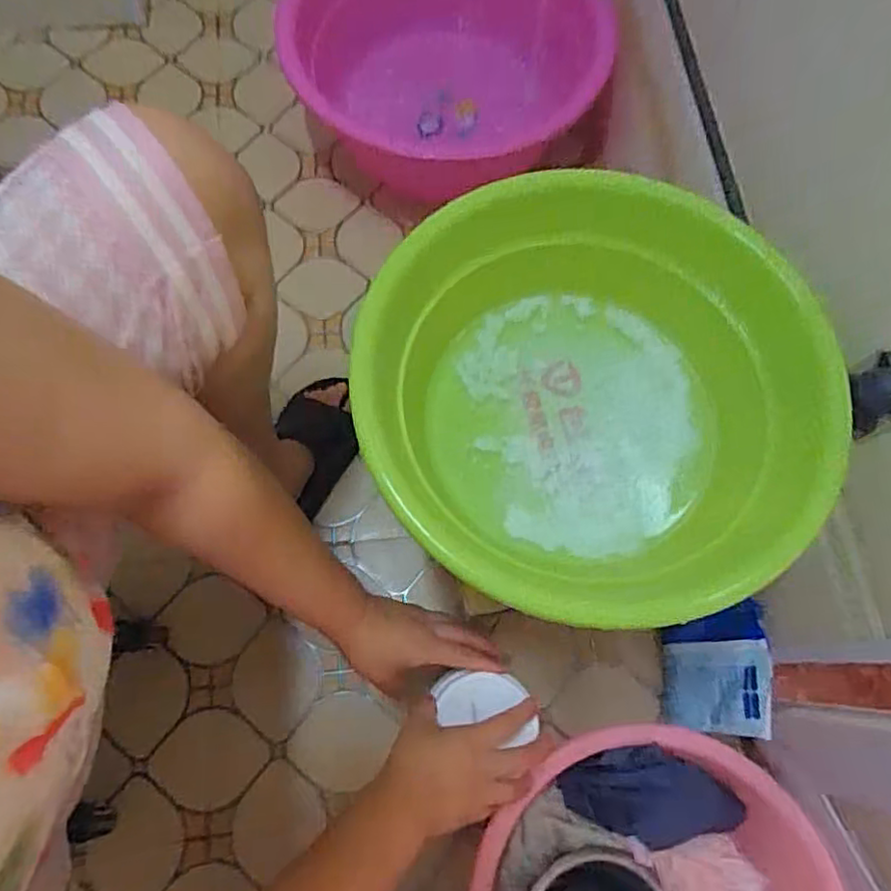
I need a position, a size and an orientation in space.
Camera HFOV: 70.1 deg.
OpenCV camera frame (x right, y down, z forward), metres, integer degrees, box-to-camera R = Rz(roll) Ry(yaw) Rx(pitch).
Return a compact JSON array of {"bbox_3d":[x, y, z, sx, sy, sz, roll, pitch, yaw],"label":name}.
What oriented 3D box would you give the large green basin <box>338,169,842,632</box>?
[{"bbox_3d":[0.111,-0.035,0.506,0.330,0.132,0.328,1,72,-2],"label":"large green basin"}]

